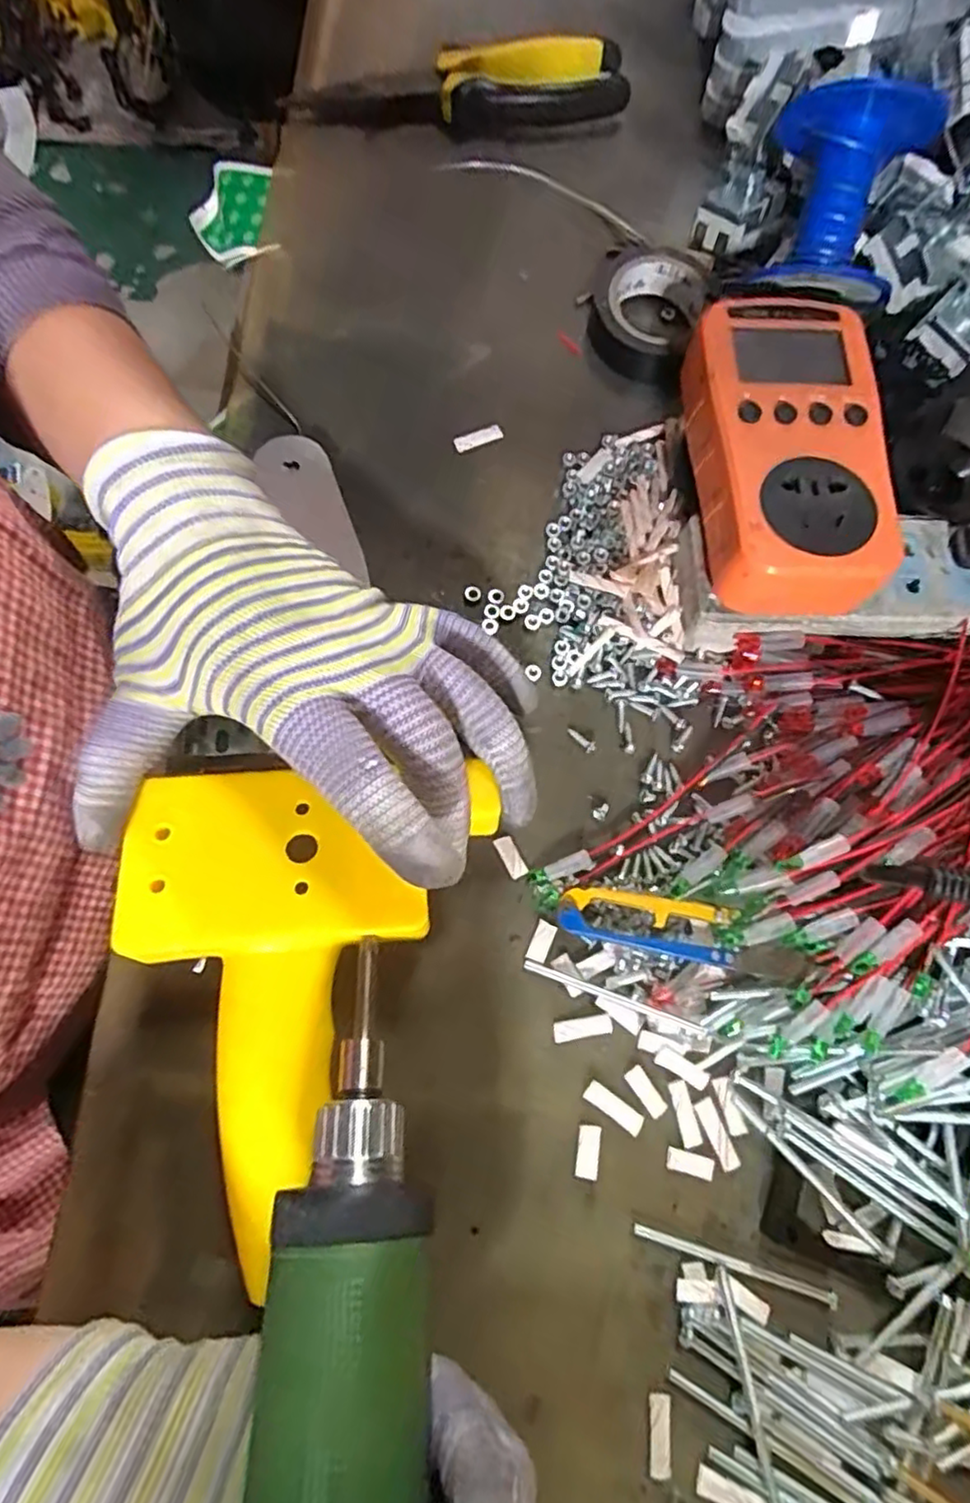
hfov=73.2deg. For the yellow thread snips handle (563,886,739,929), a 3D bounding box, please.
[{"bbox_3d":[0.062,0.061,0.251,0.063,0.013,0.010,9,74,1],"label":"yellow thread snips handle"}]

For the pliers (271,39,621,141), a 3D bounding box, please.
[{"bbox_3d":[-0.016,-0.370,0.366,0.193,0.022,0.038,-9,75,-4],"label":"pliers"}]

